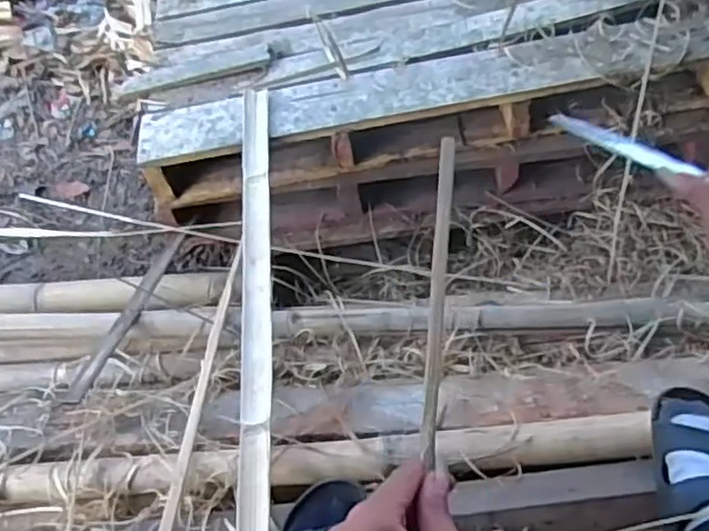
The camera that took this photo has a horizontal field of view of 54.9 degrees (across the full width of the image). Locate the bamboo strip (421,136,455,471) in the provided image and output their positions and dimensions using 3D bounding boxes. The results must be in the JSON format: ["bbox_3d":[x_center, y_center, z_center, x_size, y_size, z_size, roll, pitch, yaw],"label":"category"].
[{"bbox_3d":[0.054,0.011,0.438,0.010,0.008,0.222,3,64,7],"label":"bamboo strip"}]

